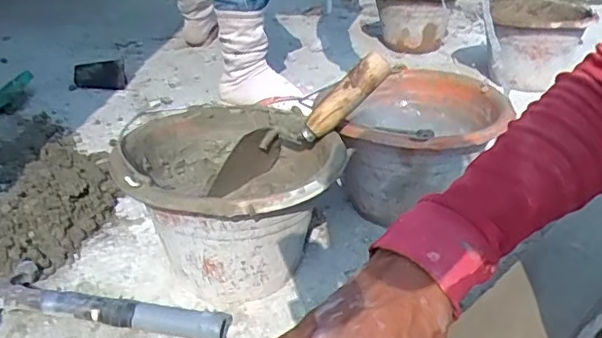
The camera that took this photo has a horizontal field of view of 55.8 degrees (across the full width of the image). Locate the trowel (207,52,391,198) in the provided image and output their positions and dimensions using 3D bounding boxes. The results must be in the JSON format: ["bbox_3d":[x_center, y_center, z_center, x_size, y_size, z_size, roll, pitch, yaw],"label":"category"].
[{"bbox_3d":[-0.004,-0.052,0.684,0.250,0.063,0.066,-35,27,12],"label":"trowel"}]

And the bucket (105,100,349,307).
[{"bbox_3d":[-0.081,0.049,0.669,0.230,0.167,0.236,0,28,0],"label":"bucket"}]

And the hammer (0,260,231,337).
[{"bbox_3d":[-0.218,0.153,0.613,0.279,0.030,0.096,7,28,11],"label":"hammer"}]

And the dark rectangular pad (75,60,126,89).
[{"bbox_3d":[-0.467,-0.214,1.319,0.114,0.053,0.061,-4,29,-8],"label":"dark rectangular pad"}]

